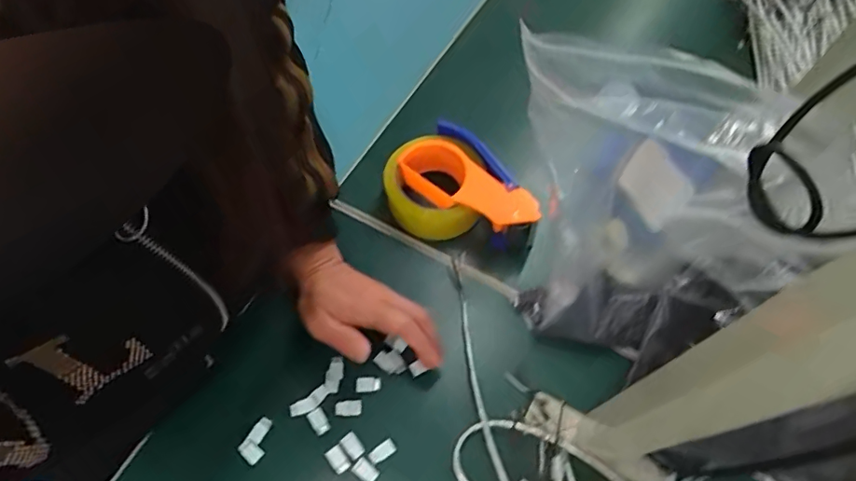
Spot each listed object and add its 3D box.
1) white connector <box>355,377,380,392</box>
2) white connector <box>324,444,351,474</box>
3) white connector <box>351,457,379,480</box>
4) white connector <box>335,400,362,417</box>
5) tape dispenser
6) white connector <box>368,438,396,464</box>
[{"bbox_3d":[-0.054,0.129,0.474,0.023,0.004,0.012,-2,61,-2],"label":"white connector"},{"bbox_3d":[-0.077,0.186,0.446,0.014,0.005,0.021,-36,67,-17],"label":"white connector"},{"bbox_3d":[-0.053,0.194,0.443,0.022,0.004,0.015,32,67,17],"label":"white connector"},{"bbox_3d":[-0.071,0.148,0.464,0.023,0.004,0.013,-2,61,-3],"label":"white connector"},{"bbox_3d":[0.026,-0.042,0.537,0.102,0.070,0.155,-38,67,-17],"label":"tape dispenser"},{"bbox_3d":[-0.039,0.181,0.450,0.024,0.004,0.012,-33,66,-4],"label":"white connector"}]

